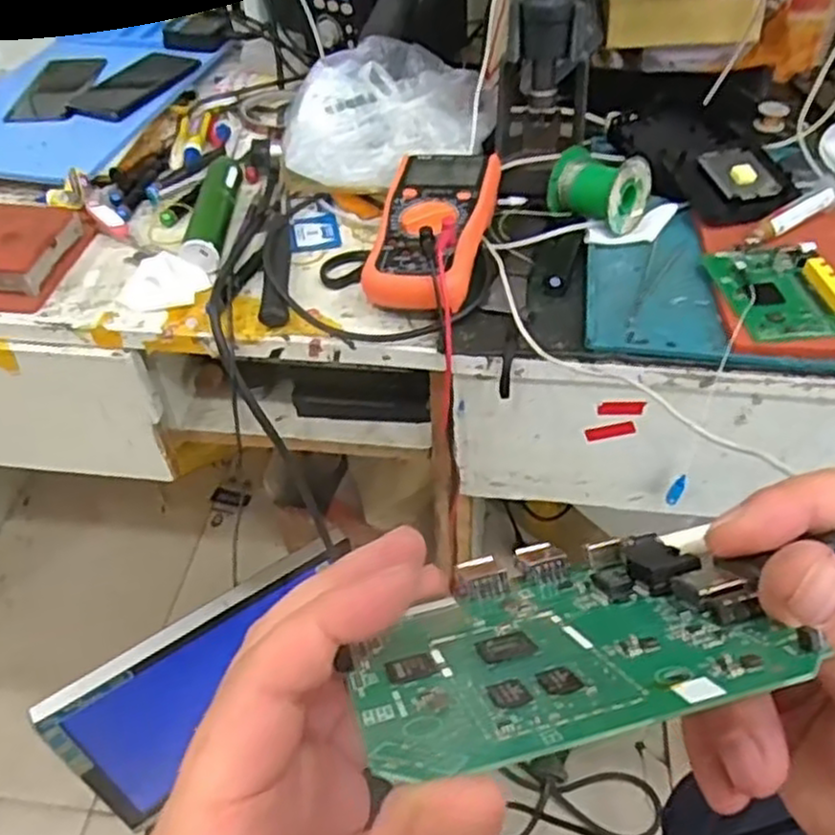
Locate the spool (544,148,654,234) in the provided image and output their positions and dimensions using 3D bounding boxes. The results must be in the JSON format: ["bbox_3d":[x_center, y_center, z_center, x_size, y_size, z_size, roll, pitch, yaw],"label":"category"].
[{"bbox_3d":[0.156,-0.196,0.646,0.060,0.056,0.075,-36,55,-28],"label":"spool"}]

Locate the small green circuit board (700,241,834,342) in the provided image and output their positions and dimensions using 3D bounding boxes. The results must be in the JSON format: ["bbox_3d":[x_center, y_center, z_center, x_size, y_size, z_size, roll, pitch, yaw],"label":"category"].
[{"bbox_3d":[0.279,-0.099,0.578,0.082,0.018,0.116,-7,47,-4],"label":"small green circuit board"}]

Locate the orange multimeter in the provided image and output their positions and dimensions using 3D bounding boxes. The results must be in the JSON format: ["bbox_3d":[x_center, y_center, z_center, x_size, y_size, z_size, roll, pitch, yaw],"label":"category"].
[{"bbox_3d":[0.015,-0.155,0.625,0.088,0.057,0.196,6,47,9],"label":"orange multimeter"}]

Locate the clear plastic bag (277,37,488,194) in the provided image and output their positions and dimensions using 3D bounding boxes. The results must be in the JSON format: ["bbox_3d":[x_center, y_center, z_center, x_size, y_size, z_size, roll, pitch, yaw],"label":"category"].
[{"bbox_3d":[-0.029,-0.293,0.728,0.193,0.077,0.146,-1,47,1],"label":"clear plastic bag"}]

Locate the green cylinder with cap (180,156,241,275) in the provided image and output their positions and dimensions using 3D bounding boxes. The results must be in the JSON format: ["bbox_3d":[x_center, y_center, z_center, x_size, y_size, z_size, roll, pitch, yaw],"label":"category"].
[{"bbox_3d":[-0.186,-0.194,0.689,0.029,0.026,0.162,-1,47,2],"label":"green cylinder with cap"}]

